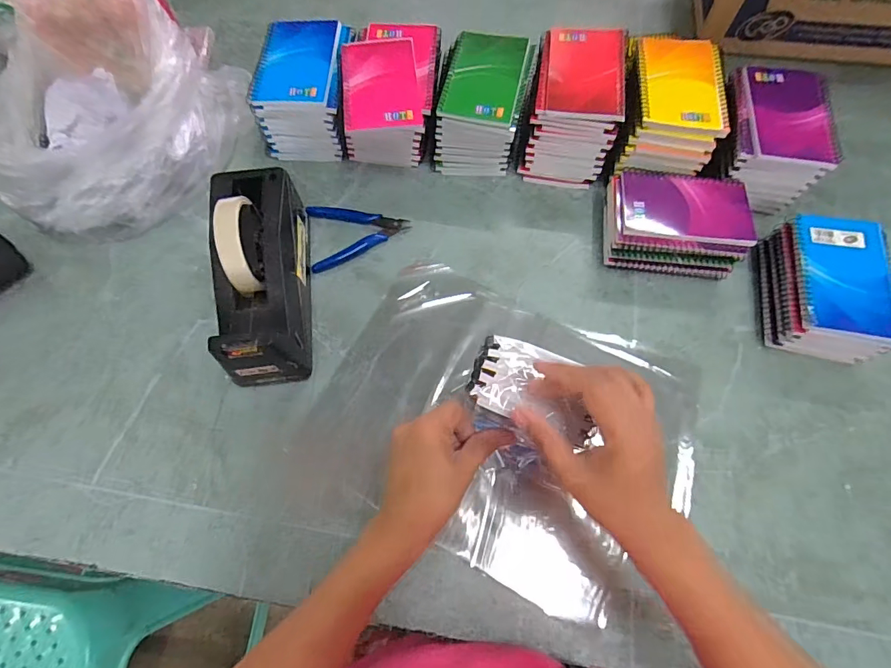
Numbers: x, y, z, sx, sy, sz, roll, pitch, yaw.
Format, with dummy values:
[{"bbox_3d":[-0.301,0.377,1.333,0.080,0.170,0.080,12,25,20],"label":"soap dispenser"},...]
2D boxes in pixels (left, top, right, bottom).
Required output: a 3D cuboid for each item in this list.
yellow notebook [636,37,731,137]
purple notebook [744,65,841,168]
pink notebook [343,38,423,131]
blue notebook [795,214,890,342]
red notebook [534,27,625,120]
[{"bbox_3d":[0.259,-0.276,0.488,0.092,0.014,0.134,6,69,2],"label":"yellow notebook"},{"bbox_3d":[0.372,-0.235,0.473,0.087,0.014,0.134,8,69,3],"label":"purple notebook"},{"bbox_3d":[-0.072,-0.282,0.498,0.082,0.011,0.130,-6,69,-2],"label":"pink notebook"},{"bbox_3d":[0.396,-0.060,0.438,0.081,0.013,0.131,10,69,4],"label":"blue notebook"},{"bbox_3d":[0.154,-0.295,0.497,0.094,0.015,0.133,9,69,4],"label":"red notebook"}]

